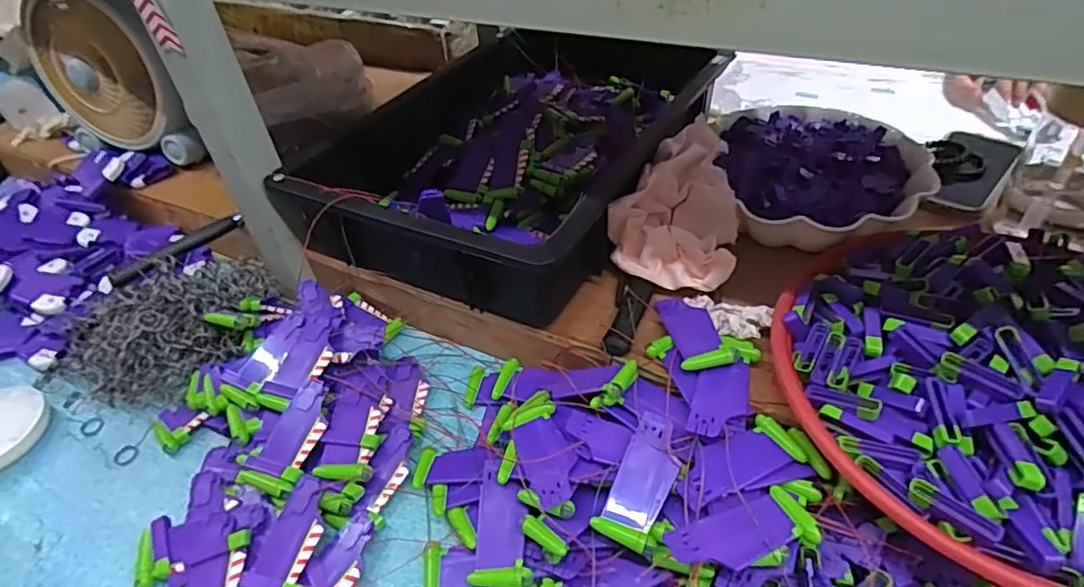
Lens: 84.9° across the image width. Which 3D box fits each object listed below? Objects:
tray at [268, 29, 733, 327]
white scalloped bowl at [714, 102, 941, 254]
[{"bbox_3d":[-0.007,-0.179,0.650,0.306,0.086,0.487,18,48,25],"label":"tray"},{"bbox_3d":[0.269,-0.120,0.577,0.185,0.057,0.214,5,44,12],"label":"white scalloped bowl"}]

